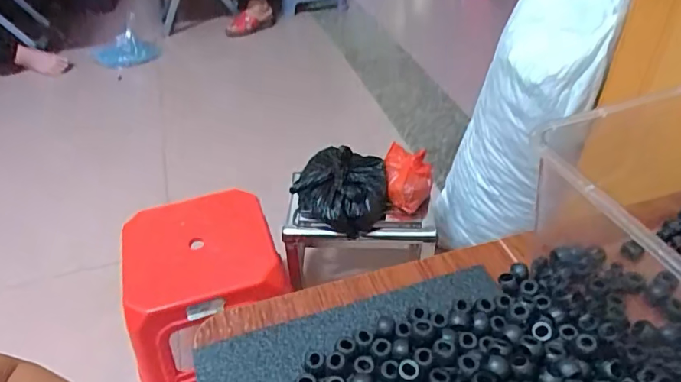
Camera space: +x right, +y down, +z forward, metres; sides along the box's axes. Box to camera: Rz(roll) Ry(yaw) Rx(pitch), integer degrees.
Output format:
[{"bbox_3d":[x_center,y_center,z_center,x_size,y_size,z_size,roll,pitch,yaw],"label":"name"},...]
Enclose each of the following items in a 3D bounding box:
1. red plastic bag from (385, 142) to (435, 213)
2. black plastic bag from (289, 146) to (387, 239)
[{"bbox_3d":[0.134,-0.027,0.989,0.088,0.078,0.151,-3,41,0],"label":"red plastic bag"},{"bbox_3d":[0.001,-0.010,0.952,0.173,0.087,0.191,3,42,7],"label":"black plastic bag"}]

